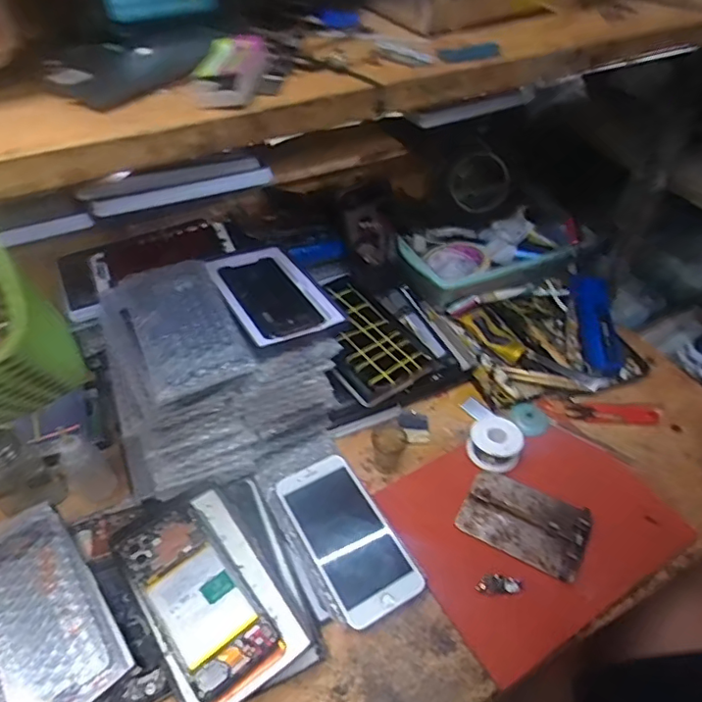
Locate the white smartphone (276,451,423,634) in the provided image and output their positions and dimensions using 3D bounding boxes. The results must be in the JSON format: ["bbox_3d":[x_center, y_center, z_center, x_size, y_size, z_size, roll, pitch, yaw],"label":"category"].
[{"bbox_3d":[-0.005,0.171,0.514,0.075,0.015,0.161,-24,50,-22],"label":"white smartphone"}]

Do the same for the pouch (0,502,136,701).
[{"bbox_3d":[-0.261,0.212,0.445,0.098,0.023,0.179,-30,53,-27],"label":"pouch"}]

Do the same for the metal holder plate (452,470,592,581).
[{"bbox_3d":[0.171,0.166,0.538,0.114,0.020,0.075,23,50,20],"label":"metal holder plate"}]

